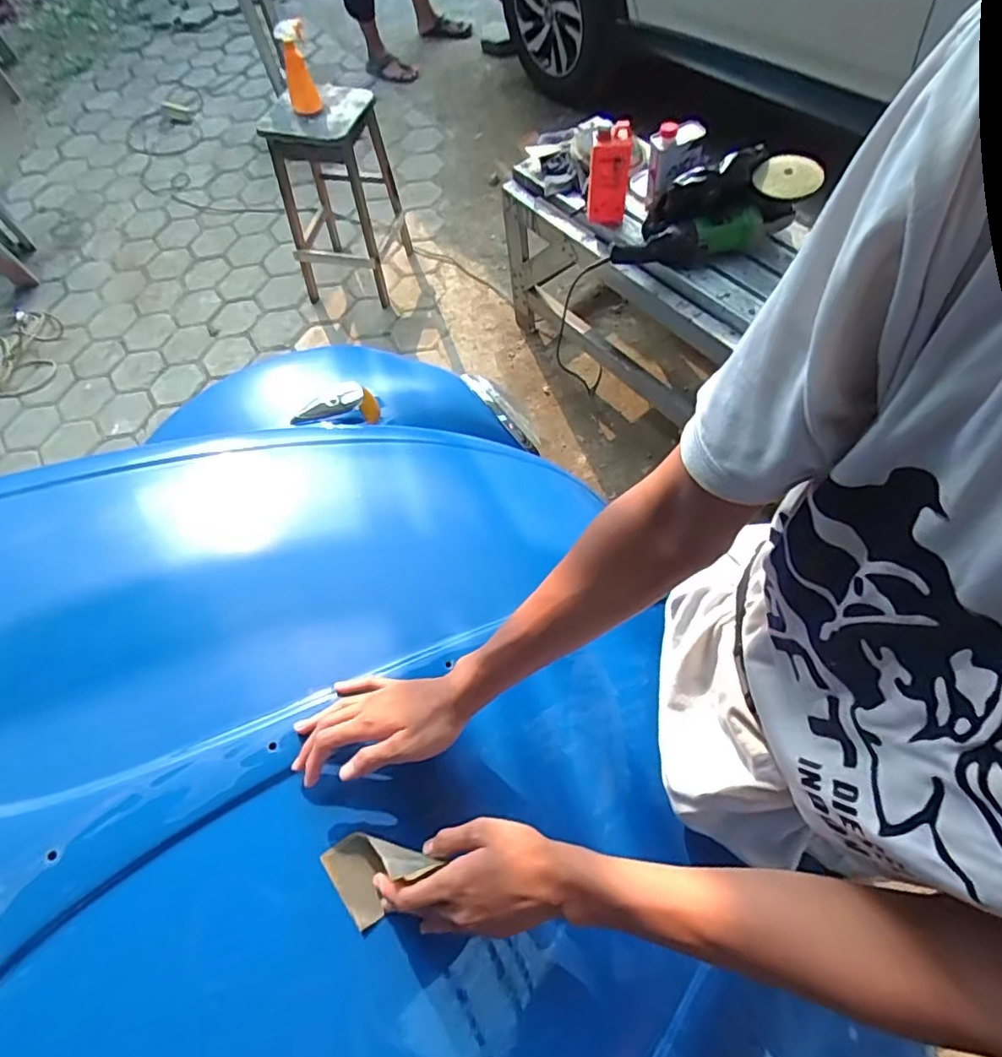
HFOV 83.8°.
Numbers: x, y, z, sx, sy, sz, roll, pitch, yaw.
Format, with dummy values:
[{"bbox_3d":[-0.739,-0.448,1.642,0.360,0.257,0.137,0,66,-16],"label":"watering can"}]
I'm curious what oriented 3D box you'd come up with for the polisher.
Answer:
[{"bbox_3d":[0.466,-0.719,1.258,0.438,0.187,0.133,-14,59,20],"label":"polisher"}]

